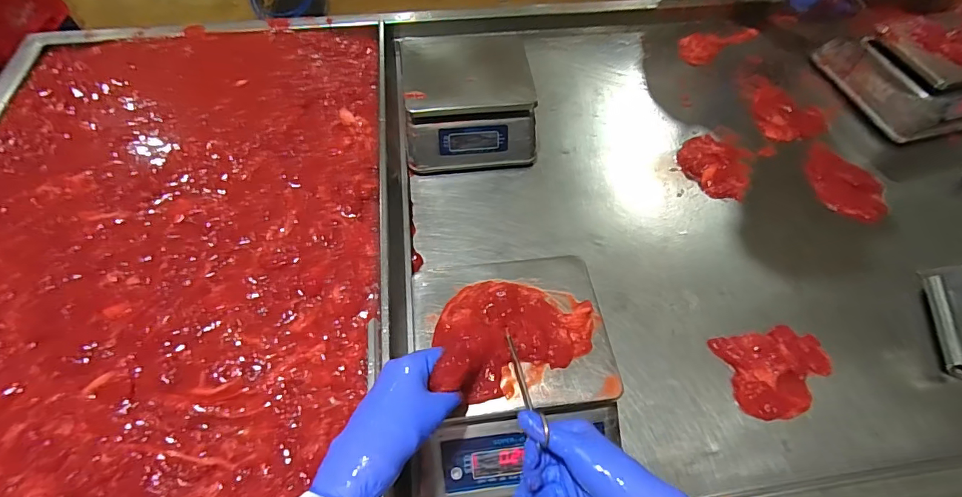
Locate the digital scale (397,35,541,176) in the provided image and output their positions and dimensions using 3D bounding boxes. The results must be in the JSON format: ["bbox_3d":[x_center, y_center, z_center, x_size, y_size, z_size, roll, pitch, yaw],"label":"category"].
[{"bbox_3d":[-0.023,-0.273,0.823,0.237,0.123,0.218,-6,58,-7],"label":"digital scale"}]

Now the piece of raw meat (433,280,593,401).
[{"bbox_3d":[0.040,0.083,0.483,0.179,0.069,0.139,-3,58,-5],"label":"piece of raw meat"}]

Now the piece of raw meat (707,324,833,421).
[{"bbox_3d":[0.419,0.168,0.616,0.154,0.021,0.117,-8,58,-8],"label":"piece of raw meat"}]

